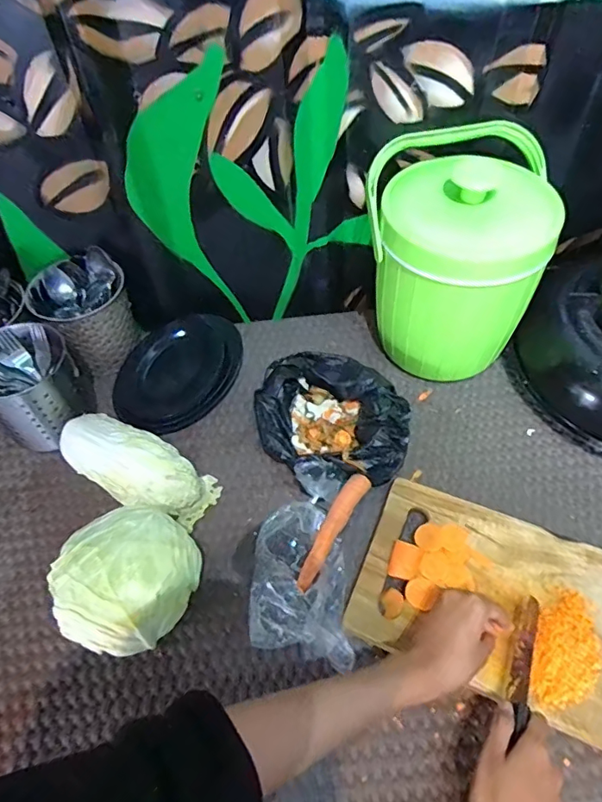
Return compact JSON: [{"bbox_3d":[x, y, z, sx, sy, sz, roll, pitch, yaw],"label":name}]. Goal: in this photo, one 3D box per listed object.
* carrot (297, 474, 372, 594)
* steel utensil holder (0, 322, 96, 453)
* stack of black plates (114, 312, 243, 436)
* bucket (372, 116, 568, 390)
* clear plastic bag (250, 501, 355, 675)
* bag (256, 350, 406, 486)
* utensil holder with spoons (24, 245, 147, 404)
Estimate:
[{"bbox_3d":[0.037,0.157,0.620,0.028,0.022,0.159,25,57,22],"label":"carrot"},{"bbox_3d":[-0.365,-0.022,0.699,0.118,0.116,0.121,32,60,25],"label":"steel utensil holder"},{"bbox_3d":[-0.186,-0.052,0.789,0.164,0.024,0.236,17,55,17],"label":"stack of black plates"},{"bbox_3d":[0.202,-0.191,0.690,0.214,0.269,0.183,8,53,10],"label":"bucket"},{"bbox_3d":[-0.004,0.199,0.573,0.107,0.035,0.177,-4,51,0],"label":"clear plastic bag"},{"bbox_3d":[0.044,0.017,0.696,0.200,0.075,0.168,4,52,7],"label":"bag"},{"bbox_3d":[-0.316,-0.132,0.759,0.126,0.138,0.120,-32,56,-20],"label":"utensil holder with spoons"}]

